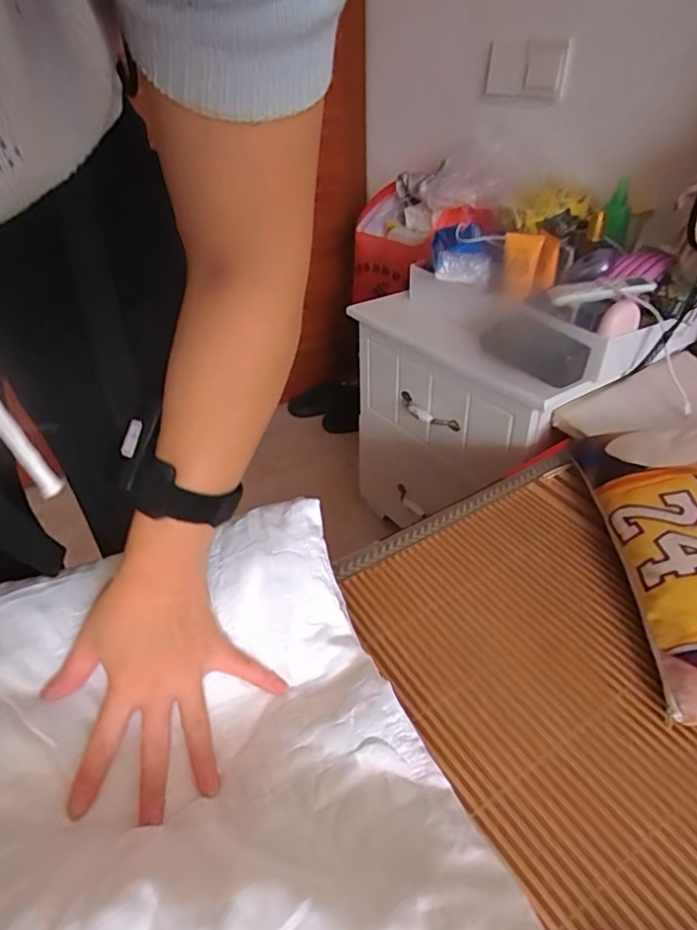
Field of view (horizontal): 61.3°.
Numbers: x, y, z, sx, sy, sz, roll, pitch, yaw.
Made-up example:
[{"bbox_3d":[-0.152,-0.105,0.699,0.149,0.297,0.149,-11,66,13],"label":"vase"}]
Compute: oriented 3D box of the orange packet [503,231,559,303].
[{"bbox_3d":[0.275,-0.305,0.903,0.080,0.100,0.033,15,39,22],"label":"orange packet"}]

